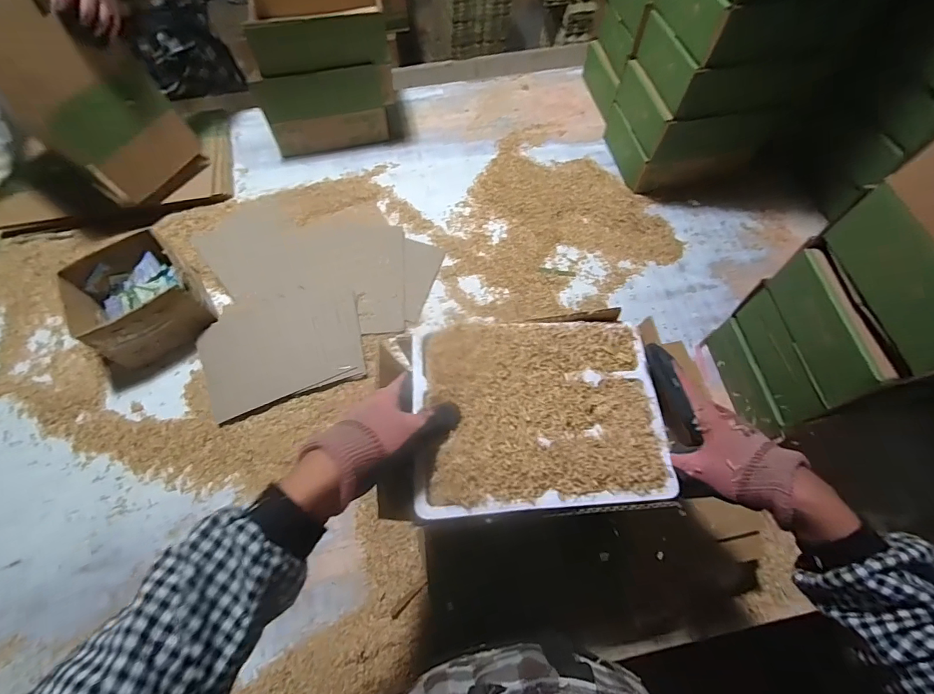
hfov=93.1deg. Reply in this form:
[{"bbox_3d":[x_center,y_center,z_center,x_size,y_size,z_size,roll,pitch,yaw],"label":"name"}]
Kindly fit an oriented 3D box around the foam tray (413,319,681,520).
[{"bbox_3d":[0.070,0.057,0.421,0.232,0.028,0.179,-4,66,-2],"label":"foam tray"}]

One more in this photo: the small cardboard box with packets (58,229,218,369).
[{"bbox_3d":[-0.562,-0.080,0.765,0.180,0.118,0.185,-39,70,-17],"label":"small cardboard box with packets"}]

